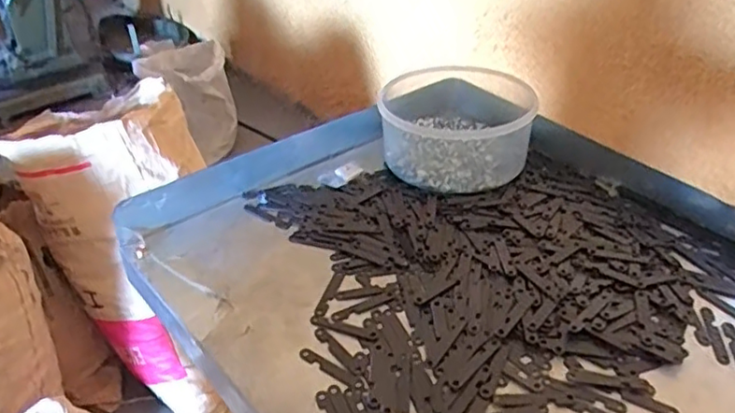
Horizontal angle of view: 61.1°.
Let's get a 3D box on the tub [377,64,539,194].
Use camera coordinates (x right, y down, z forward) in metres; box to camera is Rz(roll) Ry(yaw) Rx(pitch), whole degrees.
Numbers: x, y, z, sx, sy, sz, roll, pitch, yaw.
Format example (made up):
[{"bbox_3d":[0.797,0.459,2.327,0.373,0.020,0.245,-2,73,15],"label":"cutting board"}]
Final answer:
[{"bbox_3d":[0.088,-0.082,0.628,0.148,0.066,0.164,9,36,12],"label":"tub"}]

